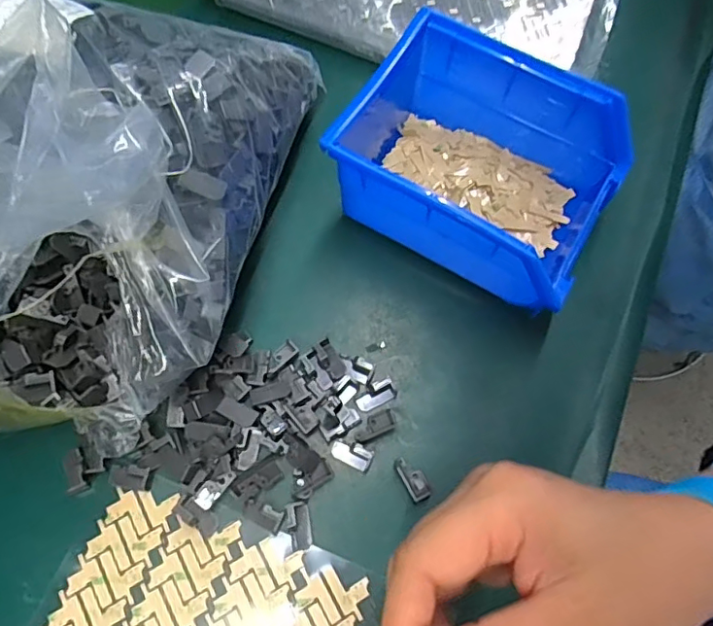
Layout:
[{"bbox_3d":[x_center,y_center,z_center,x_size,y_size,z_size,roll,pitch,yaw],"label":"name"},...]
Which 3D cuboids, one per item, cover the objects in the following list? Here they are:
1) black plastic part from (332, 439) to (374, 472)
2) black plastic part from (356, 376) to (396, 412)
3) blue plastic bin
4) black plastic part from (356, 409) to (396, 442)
[{"bbox_3d":[-0.002,0.072,0.275,0.021,0.004,0.012,23,72,9],"label":"black plastic part"},{"bbox_3d":[0.010,0.043,0.285,0.021,0.009,0.012,-27,72,-9],"label":"black plastic part"},{"bbox_3d":[0.065,-0.078,0.295,0.147,0.068,0.108,31,72,10],"label":"blue plastic bin"},{"bbox_3d":[0.009,0.058,0.281,0.022,0.004,0.011,-24,71,-8],"label":"black plastic part"}]

